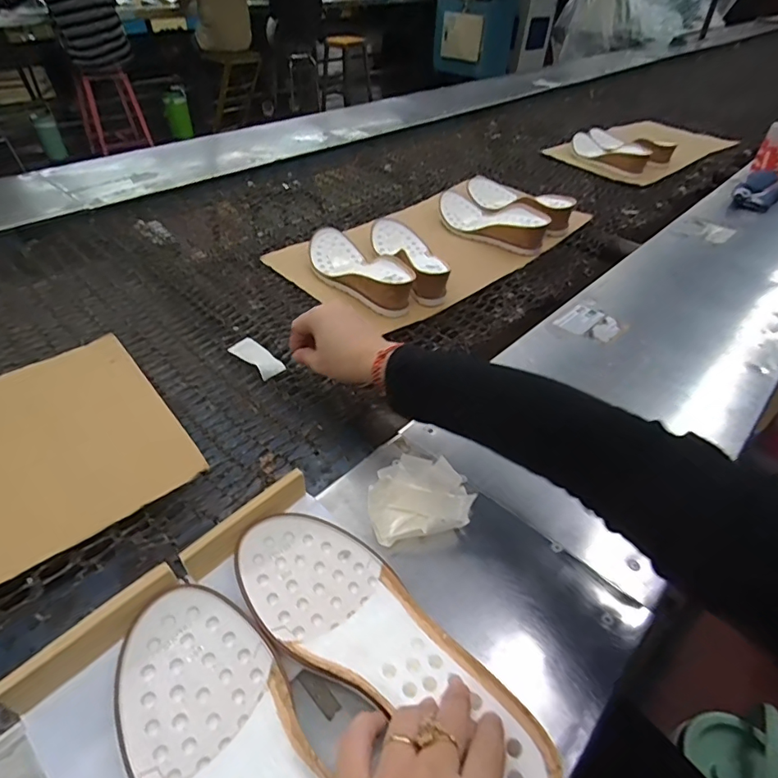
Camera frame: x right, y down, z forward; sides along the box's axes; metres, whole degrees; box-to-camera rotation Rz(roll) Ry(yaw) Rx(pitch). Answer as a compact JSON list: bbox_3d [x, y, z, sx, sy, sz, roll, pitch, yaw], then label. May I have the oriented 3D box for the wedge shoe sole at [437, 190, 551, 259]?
[{"bbox_3d":[0.179,-0.320,0.895,0.105,0.046,0.244,-29,50,-29],"label":"wedge shoe sole"}]

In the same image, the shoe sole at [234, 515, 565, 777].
[{"bbox_3d":[-0.002,0.157,0.309,0.230,0.037,0.086,26,46,34],"label":"shoe sole"}]

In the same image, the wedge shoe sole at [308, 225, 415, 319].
[{"bbox_3d":[-0.048,-0.189,0.748,0.102,0.051,0.244,-24,47,-26],"label":"wedge shoe sole"}]

